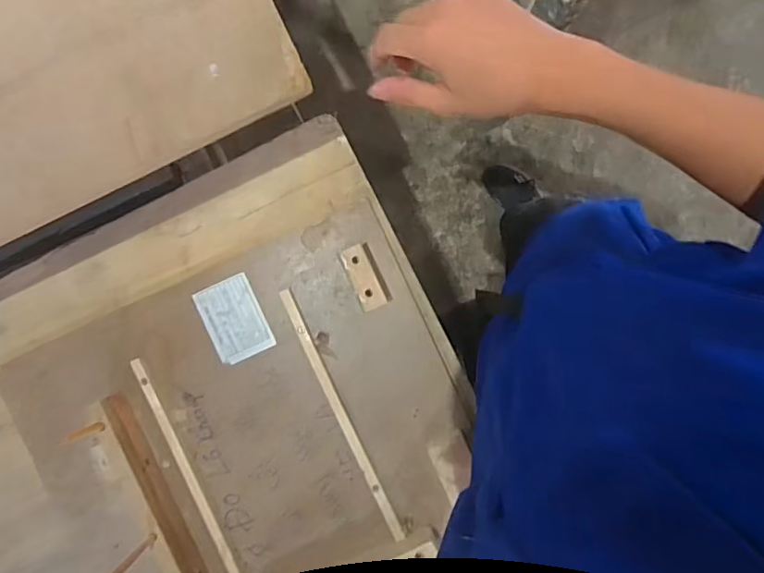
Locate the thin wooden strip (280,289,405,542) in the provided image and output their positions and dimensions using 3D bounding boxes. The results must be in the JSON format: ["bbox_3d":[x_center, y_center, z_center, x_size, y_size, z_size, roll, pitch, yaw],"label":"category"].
[{"bbox_3d":[-0.051,0.166,0.722,0.016,0.013,0.348,-25,91,1],"label":"thin wooden strip"}]

